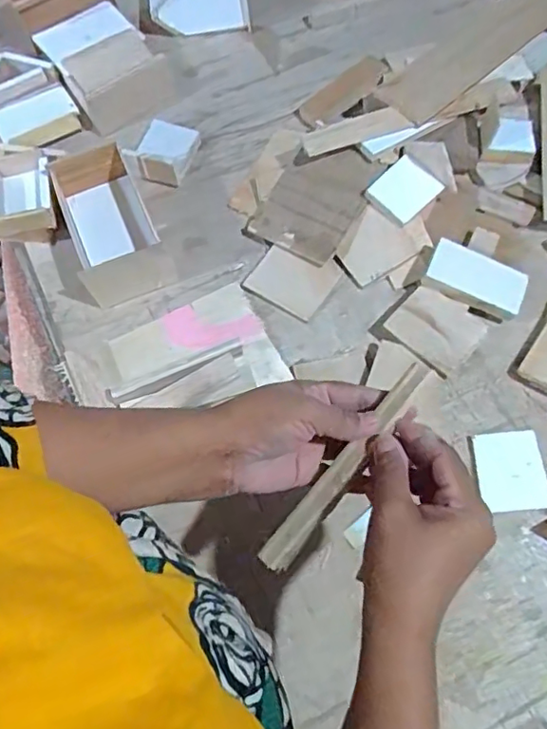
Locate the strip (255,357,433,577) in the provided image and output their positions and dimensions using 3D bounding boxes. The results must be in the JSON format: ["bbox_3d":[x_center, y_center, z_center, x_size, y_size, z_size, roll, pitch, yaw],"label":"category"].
[{"bbox_3d":[0.049,0.070,0.383,0.019,0.006,0.170,39,93,18],"label":"strip"}]

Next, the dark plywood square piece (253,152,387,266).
[{"bbox_3d":[0.049,-0.187,0.636,0.107,0.010,0.136,28,81,16],"label":"dark plywood square piece"}]

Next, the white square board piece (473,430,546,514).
[{"bbox_3d":[0.226,0.101,0.533,0.063,0.005,0.074,-5,65,0],"label":"white square board piece"}]

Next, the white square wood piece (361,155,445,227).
[{"bbox_3d":[0.145,-0.194,0.623,0.060,0.012,0.068,41,89,8],"label":"white square wood piece"}]

